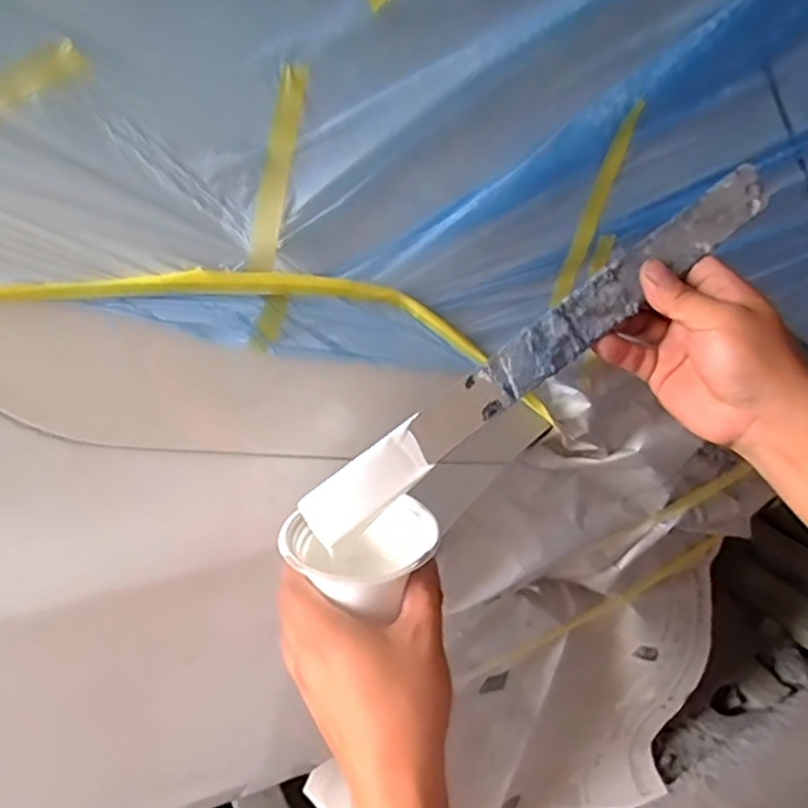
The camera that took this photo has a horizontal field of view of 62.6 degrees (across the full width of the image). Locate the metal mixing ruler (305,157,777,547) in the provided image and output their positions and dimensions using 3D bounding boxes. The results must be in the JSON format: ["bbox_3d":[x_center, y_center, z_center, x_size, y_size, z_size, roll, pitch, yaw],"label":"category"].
[{"bbox_3d":[0.083,-0.033,0.396,0.340,0.033,0.005,-38,13,-5],"label":"metal mixing ruler"}]

